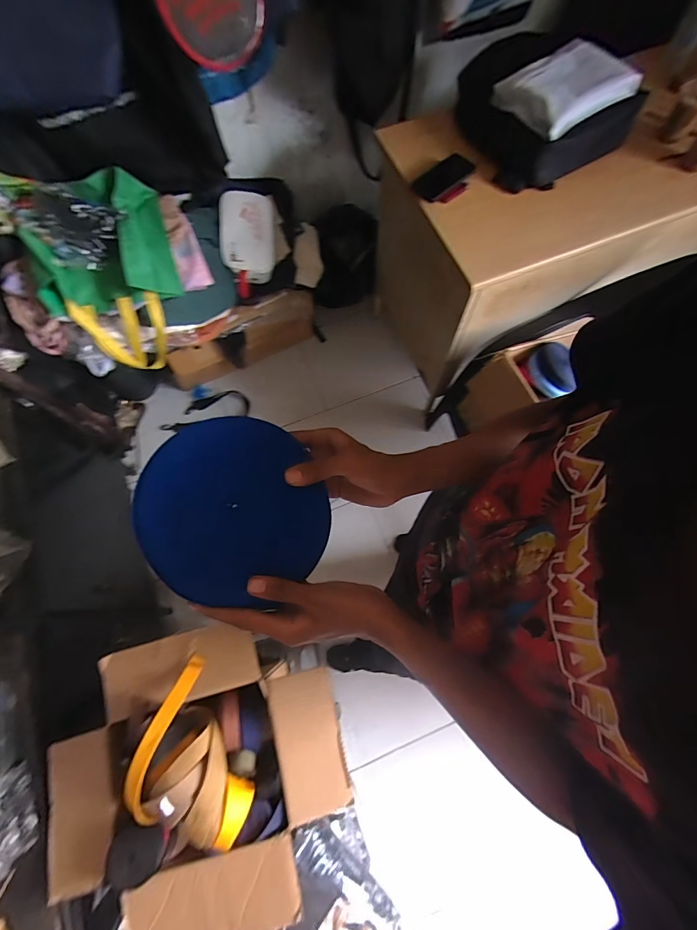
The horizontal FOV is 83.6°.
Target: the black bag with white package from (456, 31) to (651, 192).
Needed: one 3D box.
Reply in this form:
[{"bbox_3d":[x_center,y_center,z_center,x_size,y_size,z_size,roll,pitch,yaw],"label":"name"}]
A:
[{"bbox_3d":[0.488,-0.928,0.997,0.361,0.129,0.359,-27,74,-7],"label":"black bag with white package"}]

